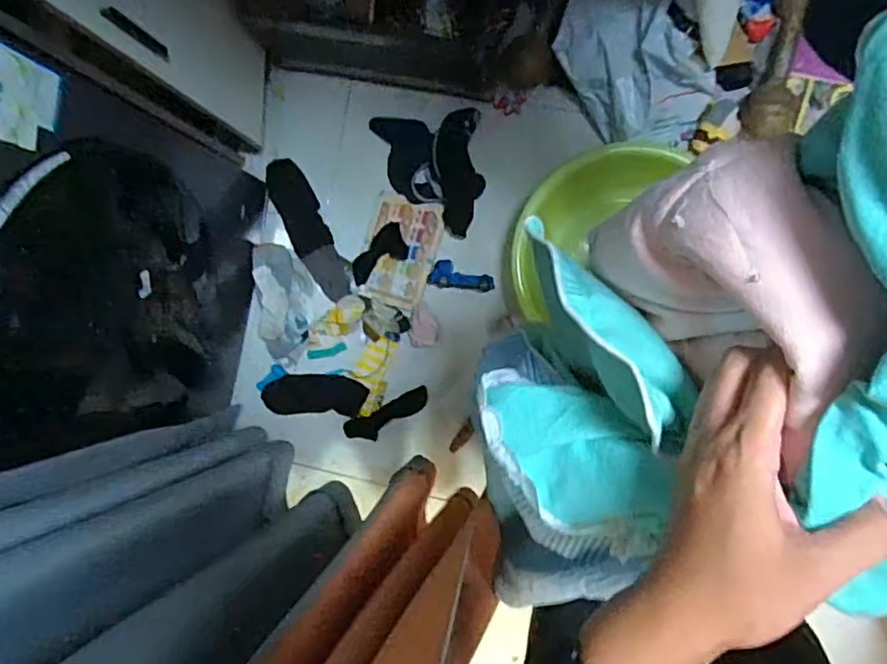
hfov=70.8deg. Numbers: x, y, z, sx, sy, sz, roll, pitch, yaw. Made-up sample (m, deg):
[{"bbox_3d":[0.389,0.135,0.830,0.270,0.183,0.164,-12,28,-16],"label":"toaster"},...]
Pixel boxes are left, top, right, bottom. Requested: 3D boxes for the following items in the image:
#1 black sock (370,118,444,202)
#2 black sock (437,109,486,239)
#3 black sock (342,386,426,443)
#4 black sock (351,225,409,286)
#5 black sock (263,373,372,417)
[{"bbox_3d":[-0.065,-0.349,1.252,0.105,0.013,0.193,-21,88,8],"label":"black sock"},{"bbox_3d":[0.035,-0.312,1.235,0.086,0.025,0.240,-4,90,8],"label":"black sock"},{"bbox_3d":[-0.112,0.172,1.265,0.184,0.012,0.055,-27,87,7],"label":"black sock"},{"bbox_3d":[-0.132,-0.156,1.245,0.129,0.013,0.073,-32,86,7],"label":"black sock"},{"bbox_3d":[-0.261,0.129,1.271,0.206,0.022,0.081,2,91,8],"label":"black sock"}]

